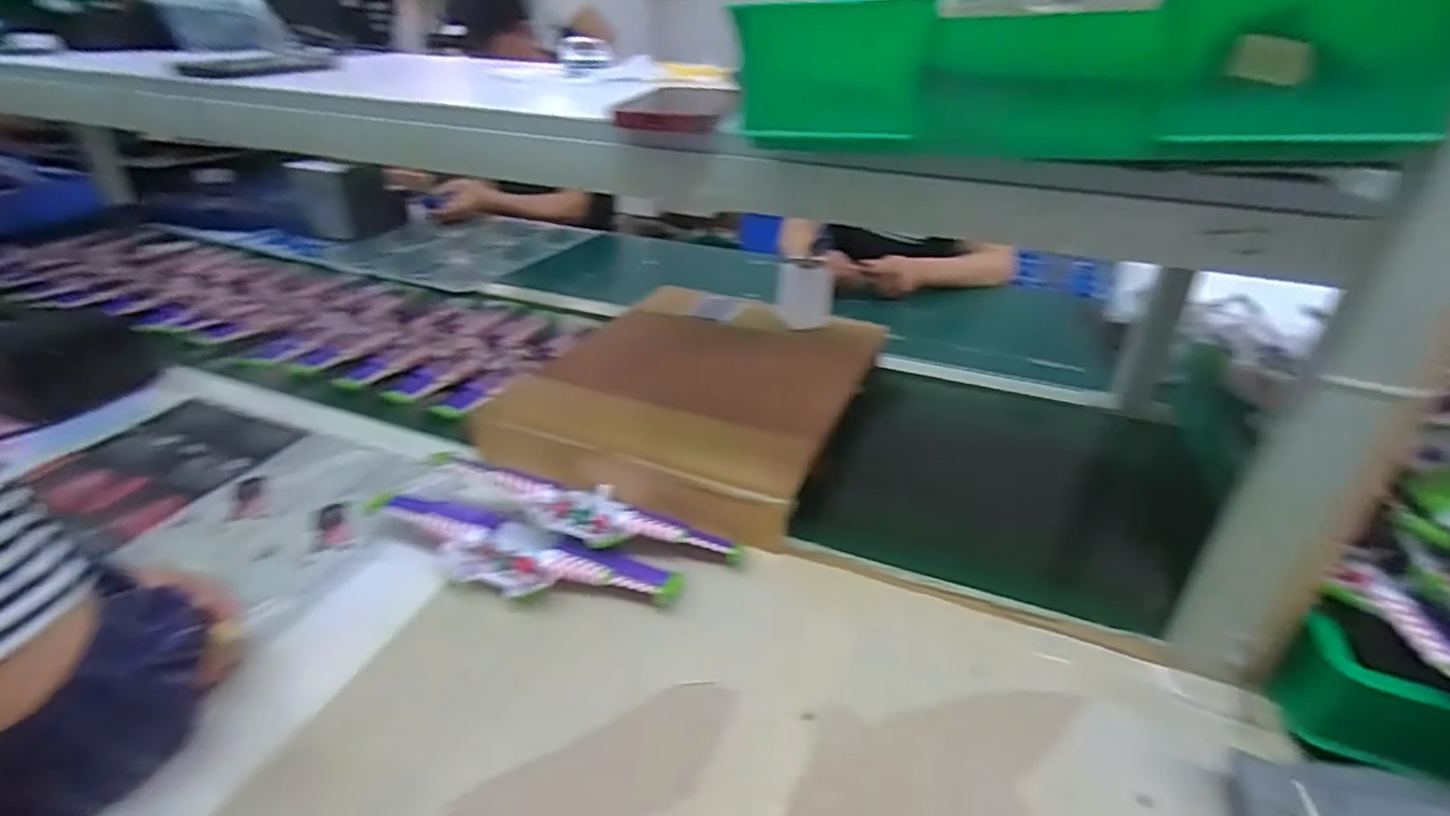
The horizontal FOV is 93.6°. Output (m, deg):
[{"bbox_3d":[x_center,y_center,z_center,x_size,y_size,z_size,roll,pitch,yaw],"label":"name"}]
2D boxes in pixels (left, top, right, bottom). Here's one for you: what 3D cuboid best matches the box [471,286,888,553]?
[{"bbox_3d":[-0.031,-0.024,0.807,0.348,0.082,0.439,14,33,19],"label":"box"}]

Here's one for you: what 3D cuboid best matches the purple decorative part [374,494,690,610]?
[{"bbox_3d":[-0.186,0.126,0.596,0.298,0.038,0.076,11,33,16],"label":"purple decorative part"}]

